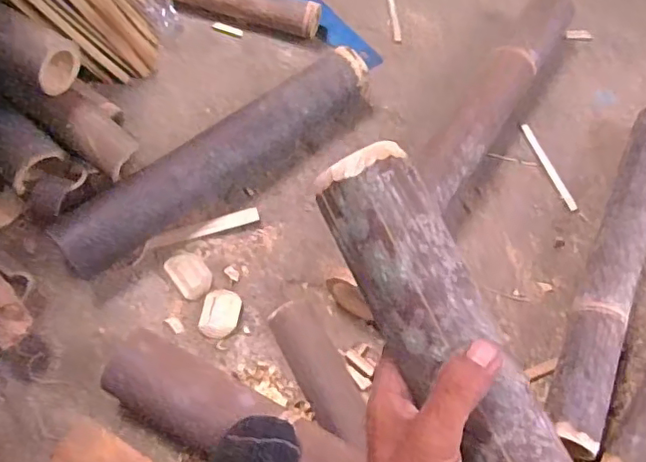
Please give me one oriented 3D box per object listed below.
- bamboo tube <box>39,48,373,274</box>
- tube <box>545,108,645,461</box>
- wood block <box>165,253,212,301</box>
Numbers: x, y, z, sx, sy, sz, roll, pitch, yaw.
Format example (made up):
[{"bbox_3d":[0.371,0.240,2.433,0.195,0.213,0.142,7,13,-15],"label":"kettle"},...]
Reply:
[{"bbox_3d":[-0.139,-0.111,0.800,0.503,0.070,0.078,-35,70,-20],"label":"bamboo tube"},{"bbox_3d":[0.392,0.040,0.762,0.076,0.075,0.530,25,63,9],"label":"tube"},{"bbox_3d":[-0.171,0.056,0.745,0.048,0.014,0.064,-34,70,-20],"label":"wood block"}]

